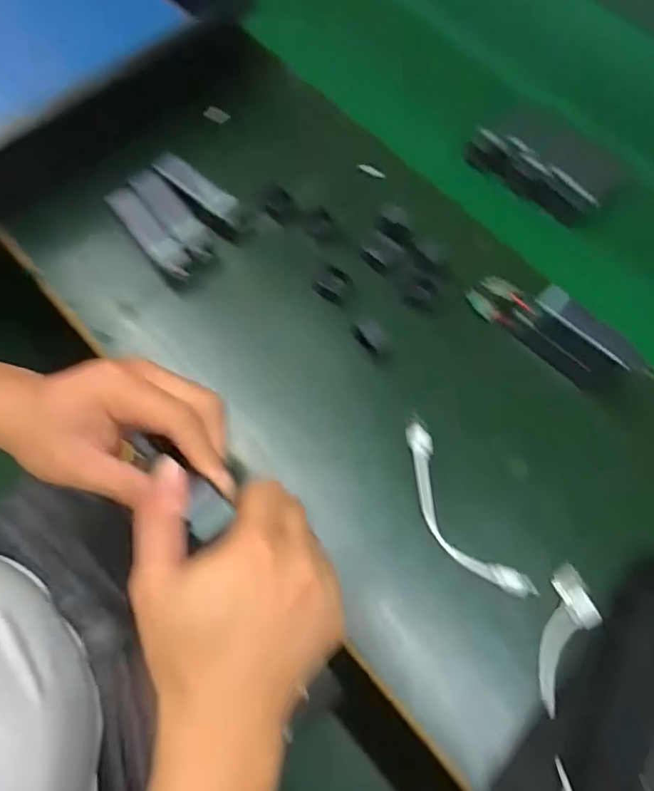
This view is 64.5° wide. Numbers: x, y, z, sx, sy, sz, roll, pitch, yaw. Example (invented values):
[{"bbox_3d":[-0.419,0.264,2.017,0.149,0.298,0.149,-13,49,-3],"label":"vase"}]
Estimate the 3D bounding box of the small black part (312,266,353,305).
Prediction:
[{"bbox_3d":[0.006,-0.095,0.444,0.032,0.007,0.030,33,70,10],"label":"small black part"}]

